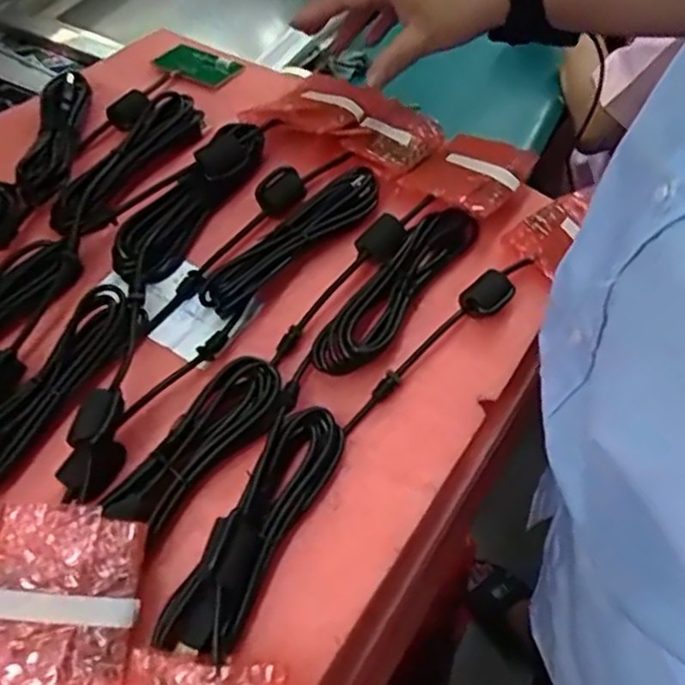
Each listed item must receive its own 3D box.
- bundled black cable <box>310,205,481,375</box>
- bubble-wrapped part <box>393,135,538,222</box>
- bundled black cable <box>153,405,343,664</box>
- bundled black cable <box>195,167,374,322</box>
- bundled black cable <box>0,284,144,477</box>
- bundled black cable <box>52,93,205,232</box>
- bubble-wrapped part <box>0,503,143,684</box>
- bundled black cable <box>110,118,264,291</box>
[{"bbox_3d":[0.035,-0.036,0.435,0.036,0.016,0.154,29,59,19],"label":"bundled black cable"},{"bbox_3d":[0.095,-0.128,0.497,0.072,0.022,0.095,33,60,21],"label":"bubble-wrapped part"},{"bbox_3d":[-0.044,0.090,0.339,0.039,0.032,0.132,22,57,15],"label":"bundled black cable"},{"bbox_3d":[-0.031,-0.070,0.449,0.037,0.013,0.151,36,61,23],"label":"bundled black cable"},{"bbox_3d":[-0.169,0.023,0.375,0.038,0.018,0.142,29,59,19],"label":"bundled black cable"},{"bbox_3d":[-0.151,-0.131,0.485,0.041,0.019,0.156,19,56,13],"label":"bundled black cable"},{"bbox_3d":[-0.142,0.133,0.308,0.089,0.034,0.111,7,72,-8],"label":"bubble-wrapped part"},{"bbox_3d":[-0.102,-0.099,0.463,0.038,0.035,0.147,29,59,19],"label":"bundled black cable"}]

